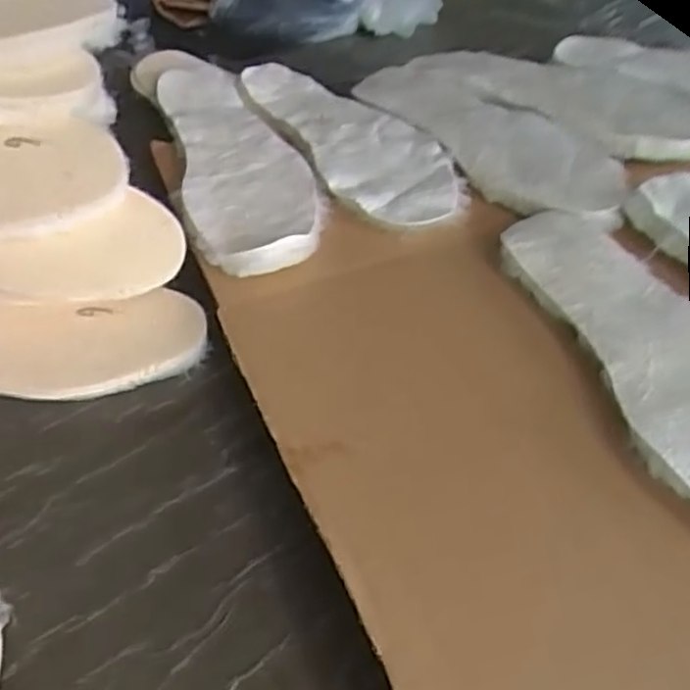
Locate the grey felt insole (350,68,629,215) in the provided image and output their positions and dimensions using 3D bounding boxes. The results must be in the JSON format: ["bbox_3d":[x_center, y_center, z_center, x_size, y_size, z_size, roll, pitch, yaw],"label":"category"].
[{"bbox_3d":[0.113,-0.174,0.574,0.095,0.010,0.267,-29,50,-20],"label":"grey felt insole"}]

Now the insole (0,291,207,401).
[{"bbox_3d":[-0.231,0.004,0.442,0.272,0.019,0.071,-3,57,-10],"label":"insole"}]

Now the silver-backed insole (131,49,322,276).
[{"bbox_3d":[-0.099,-0.164,0.564,0.095,0.018,0.322,-18,49,-11],"label":"silver-backed insole"}]

